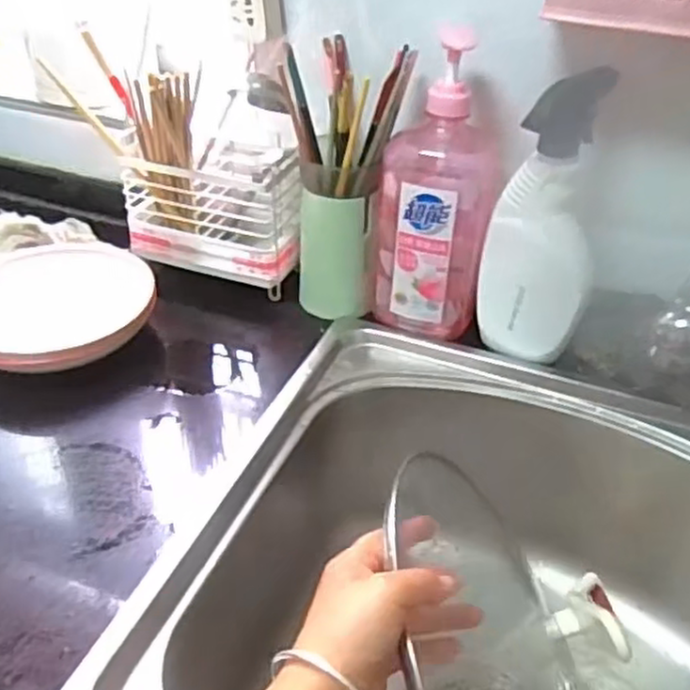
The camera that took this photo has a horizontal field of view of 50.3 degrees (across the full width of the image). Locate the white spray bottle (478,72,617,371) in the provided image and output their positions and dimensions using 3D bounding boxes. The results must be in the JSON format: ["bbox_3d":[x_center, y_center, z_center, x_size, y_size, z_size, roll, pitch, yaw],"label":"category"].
[{"bbox_3d":[0.164,-0.093,0.604,0.082,0.229,0.059,-1,37,-4],"label":"white spray bottle"}]

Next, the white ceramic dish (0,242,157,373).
[{"bbox_3d":[-0.256,-0.039,0.635,0.158,0.041,0.145,1,37,-1],"label":"white ceramic dish"}]

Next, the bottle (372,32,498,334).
[{"bbox_3d":[0.082,-0.129,0.645,0.097,0.235,0.083,13,38,14],"label":"bottle"}]

